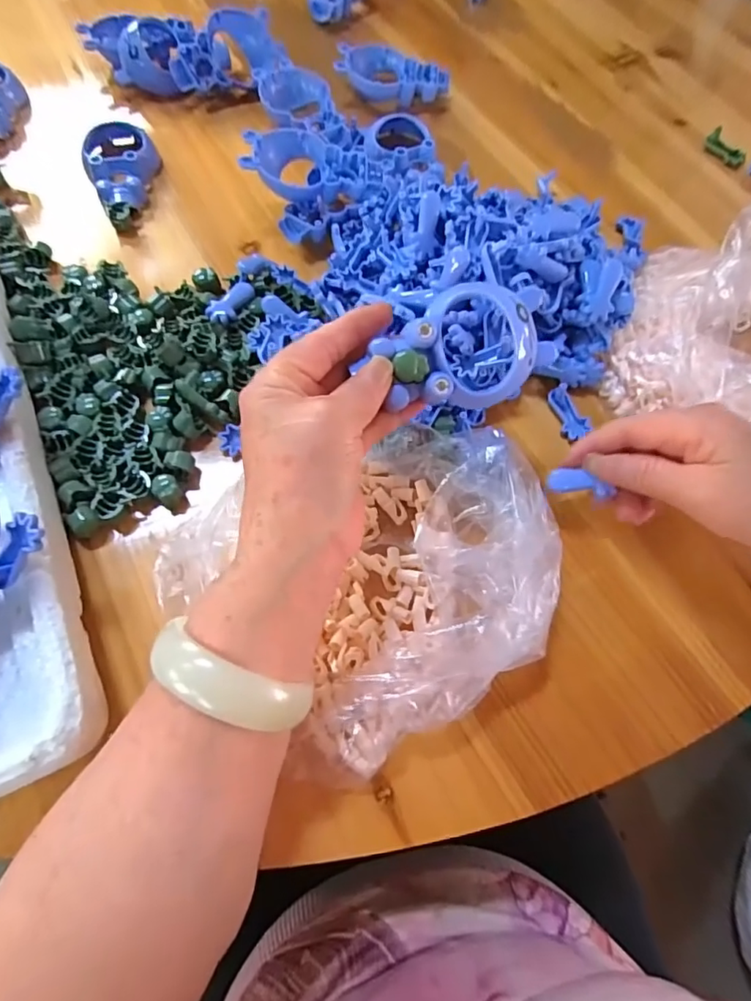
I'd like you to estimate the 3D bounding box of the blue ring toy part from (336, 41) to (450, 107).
[{"bbox_3d":[0.017,-0.393,0.485,0.100,0.026,0.050,6,66,-1],"label":"blue ring toy part"}]

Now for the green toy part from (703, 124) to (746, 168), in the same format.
[{"bbox_3d":[0.321,-0.322,0.476,0.011,0.017,0.040,-34,71,-17],"label":"green toy part"}]

